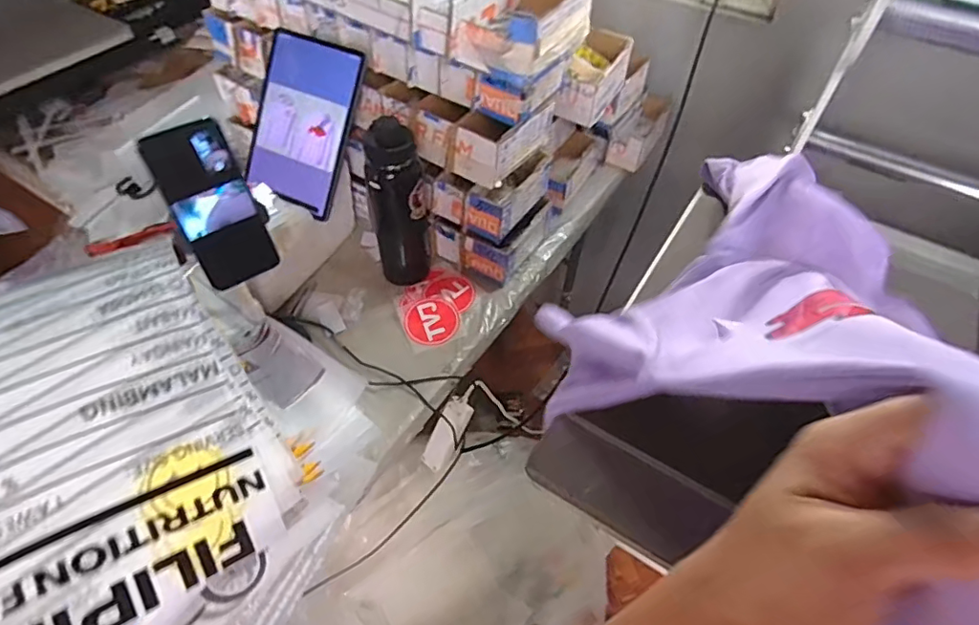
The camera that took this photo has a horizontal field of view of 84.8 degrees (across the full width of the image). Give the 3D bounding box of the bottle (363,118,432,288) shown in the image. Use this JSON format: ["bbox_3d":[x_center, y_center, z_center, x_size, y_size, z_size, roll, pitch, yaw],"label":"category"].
[{"bbox_3d":[-0.132,-0.155,0.791,0.084,0.264,0.063,-8,53,-9],"label":"bottle"}]

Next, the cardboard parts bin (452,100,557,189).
[{"bbox_3d":[0.019,-0.264,0.793,0.088,0.076,0.154,27,55,17],"label":"cardboard parts bin"}]

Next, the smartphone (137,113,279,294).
[{"bbox_3d":[-0.274,-0.104,0.539,0.072,0.165,0.009,-30,42,-25],"label":"smartphone"}]

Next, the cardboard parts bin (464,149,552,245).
[{"bbox_3d":[0.030,-0.187,0.843,0.076,0.072,0.154,26,55,16],"label":"cardboard parts bin"}]

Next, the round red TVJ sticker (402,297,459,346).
[{"bbox_3d":[-0.089,0.012,0.820,0.080,0.005,0.089,9,52,4],"label":"round red TVJ sticker"}]

